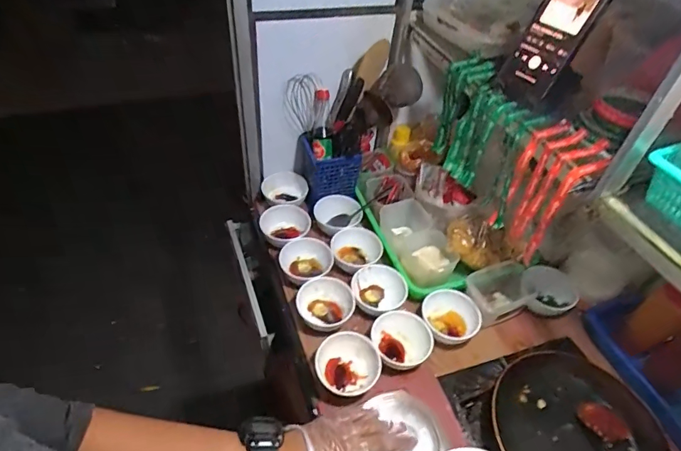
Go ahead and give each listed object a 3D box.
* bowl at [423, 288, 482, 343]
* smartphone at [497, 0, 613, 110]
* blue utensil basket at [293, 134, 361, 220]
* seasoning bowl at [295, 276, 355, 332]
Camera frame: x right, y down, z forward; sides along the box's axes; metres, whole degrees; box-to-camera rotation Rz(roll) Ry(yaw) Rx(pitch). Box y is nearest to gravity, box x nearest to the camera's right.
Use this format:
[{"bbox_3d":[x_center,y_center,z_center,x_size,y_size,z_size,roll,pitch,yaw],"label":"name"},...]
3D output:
[{"bbox_3d":[0.186,0.155,0.723,0.087,0.045,0.095,2,45,-3],"label":"bowl"},{"bbox_3d":[0.263,-0.232,0.549,0.016,0.160,0.071,-10,48,-44],"label":"smartphone"},{"bbox_3d":[-0.030,-0.122,0.894,0.104,0.109,0.114,-13,48,-17],"label":"blue utensil basket"},{"bbox_3d":[-0.021,0.135,0.720,0.087,0.051,0.095,2,45,-3],"label":"seasoning bowl"}]

